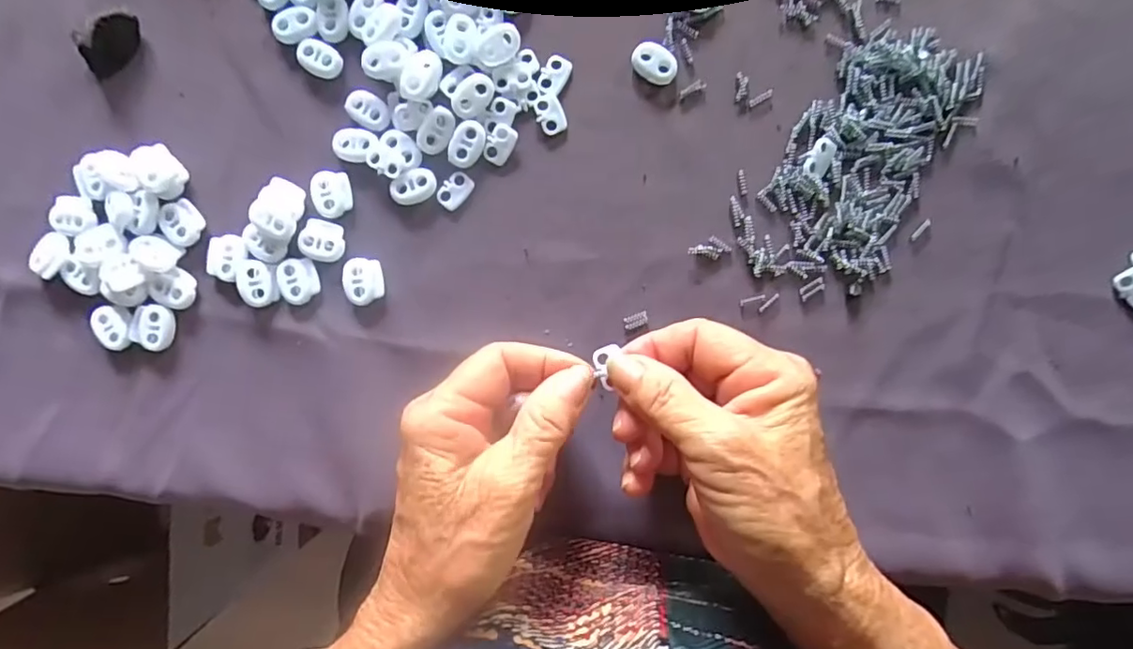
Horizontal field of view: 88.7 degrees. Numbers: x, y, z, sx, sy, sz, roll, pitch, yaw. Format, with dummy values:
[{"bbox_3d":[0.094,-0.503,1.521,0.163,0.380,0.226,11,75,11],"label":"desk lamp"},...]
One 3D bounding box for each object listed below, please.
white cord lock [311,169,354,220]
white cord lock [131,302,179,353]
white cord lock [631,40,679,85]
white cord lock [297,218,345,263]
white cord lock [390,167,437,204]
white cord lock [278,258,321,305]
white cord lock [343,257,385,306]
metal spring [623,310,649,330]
[{"bbox_3d":[-0.114,-0.064,0.281,0.018,0.004,0.023,-8,92,2],"label":"white cord lock"},{"bbox_3d":[-0.204,0.001,0.285,0.019,0.006,0.022,14,92,1],"label":"white cord lock"},{"bbox_3d":[0.042,-0.124,0.275,0.022,0.007,0.016,44,93,0],"label":"white cord lock"},{"bbox_3d":[-0.119,-0.041,0.282,0.021,0.004,0.019,10,92,2],"label":"white cord lock"},{"bbox_3d":[-0.074,-0.066,0.279,0.022,0.004,0.015,-31,91,3],"label":"white cord lock"},{"bbox_3d":[-0.131,-0.021,0.281,0.018,0.004,0.022,-12,92,2],"label":"white cord lock"},{"bbox_3d":[-0.098,-0.021,0.282,0.017,0.006,0.023,-10,92,2],"label":"white cord lock"},{"bbox_3d":[0.034,-0.002,0.277,0.012,0.004,0.007,-17,91,2],"label":"metal spring"}]

